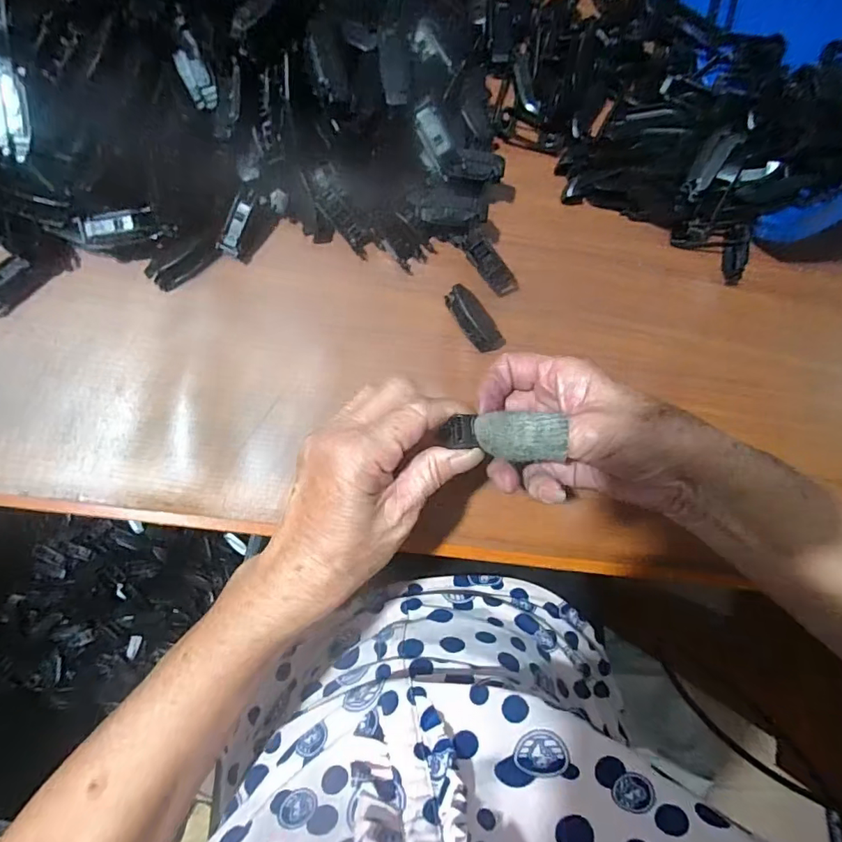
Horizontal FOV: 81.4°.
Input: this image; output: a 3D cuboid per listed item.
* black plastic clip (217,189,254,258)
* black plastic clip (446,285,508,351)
[{"bbox_3d":[-0.123,-0.133,0.327,0.014,0.007,0.045,24,102,-5],"label":"black plastic clip"},{"bbox_3d":[0.039,-0.073,0.351,0.022,0.011,0.053,-38,94,-8],"label":"black plastic clip"}]

